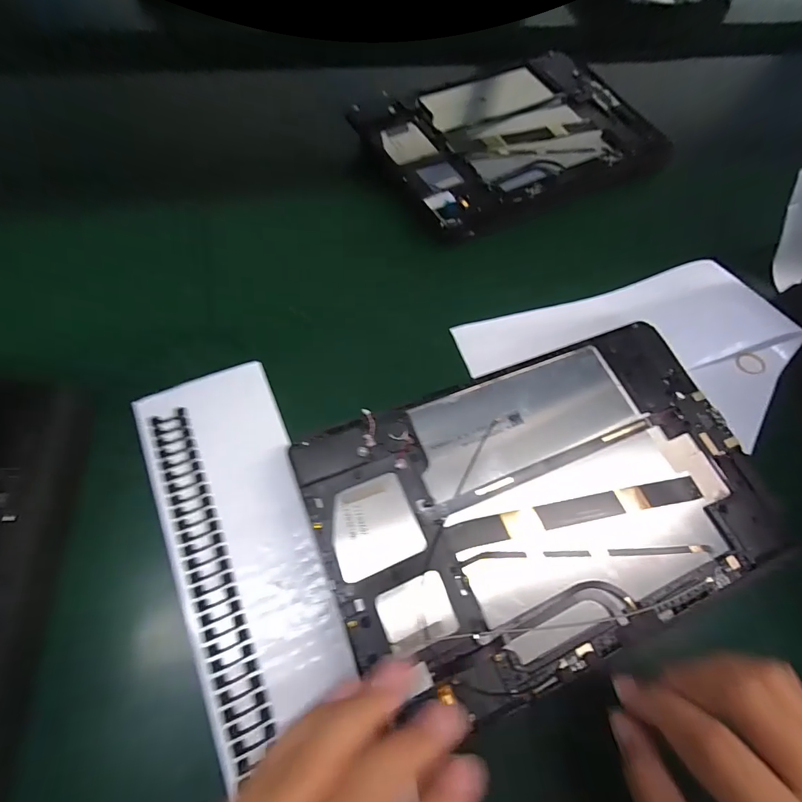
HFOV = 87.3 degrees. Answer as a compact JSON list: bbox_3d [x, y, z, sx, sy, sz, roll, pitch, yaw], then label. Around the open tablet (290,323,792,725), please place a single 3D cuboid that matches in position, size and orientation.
[{"bbox_3d":[0.078,0.050,0.222,0.233,0.015,0.145,-21,66,-12],"label":"open tablet"}]

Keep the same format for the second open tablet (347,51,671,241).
[{"bbox_3d":[0.097,-0.228,0.355,0.236,0.013,0.160,-26,72,-17],"label":"second open tablet"}]

